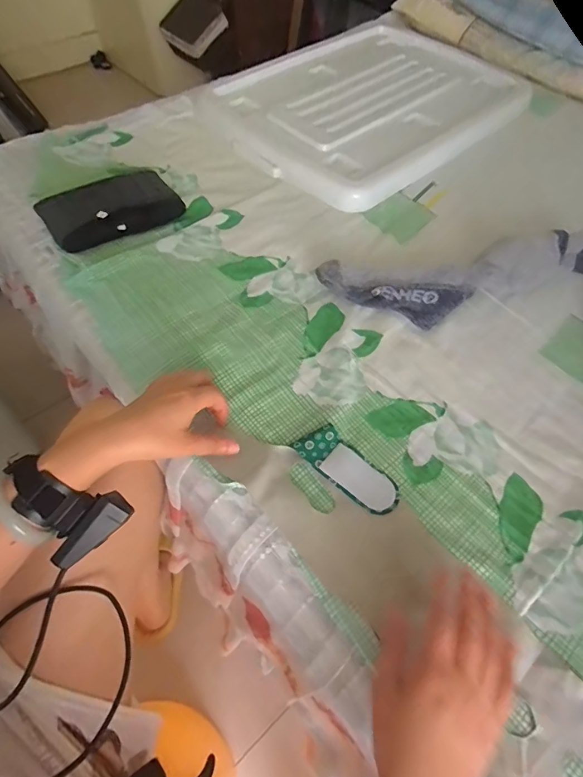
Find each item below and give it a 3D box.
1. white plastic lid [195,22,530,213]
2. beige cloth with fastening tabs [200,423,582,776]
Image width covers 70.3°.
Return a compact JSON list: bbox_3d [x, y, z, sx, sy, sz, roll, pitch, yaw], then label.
[{"bbox_3d":[0.175,-0.574,0.811,0.603,0.030,0.419,-35,66,-22],"label":"white plastic lid"},{"bbox_3d":[0.116,0.184,0.359,0.127,0.032,0.452,-38,67,-19],"label":"beige cloth with fastening tabs"}]

